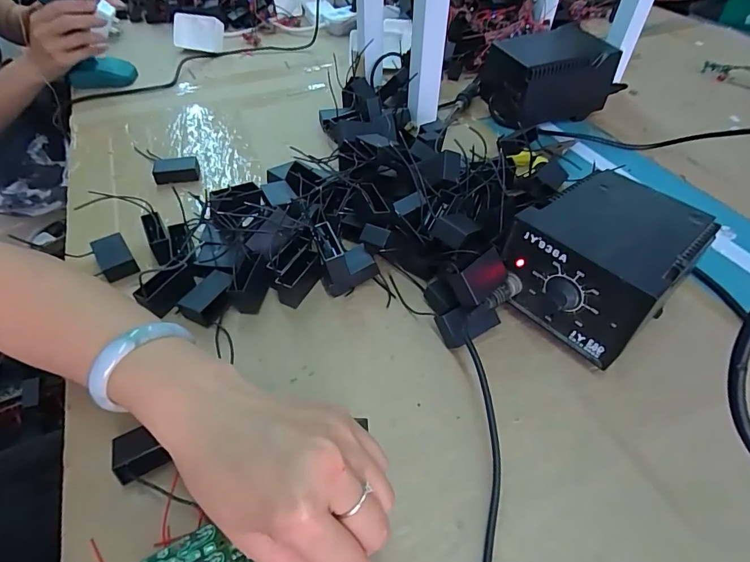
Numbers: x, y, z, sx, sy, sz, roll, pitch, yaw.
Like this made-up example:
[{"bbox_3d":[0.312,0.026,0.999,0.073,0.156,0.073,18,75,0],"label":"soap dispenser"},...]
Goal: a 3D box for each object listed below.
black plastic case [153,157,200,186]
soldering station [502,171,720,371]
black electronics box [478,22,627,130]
[{"bbox_3d":[-0.235,-0.131,0.502,0.050,0.017,0.032,-14,49,-13],"label":"black plastic case"},{"bbox_3d":[0.192,-0.016,0.356,0.145,0.094,0.115,-29,54,-24],"label":"soldering station"},{"bbox_3d":[0.257,-0.301,0.613,0.175,0.088,0.115,-12,49,-10],"label":"black electronics box"}]

